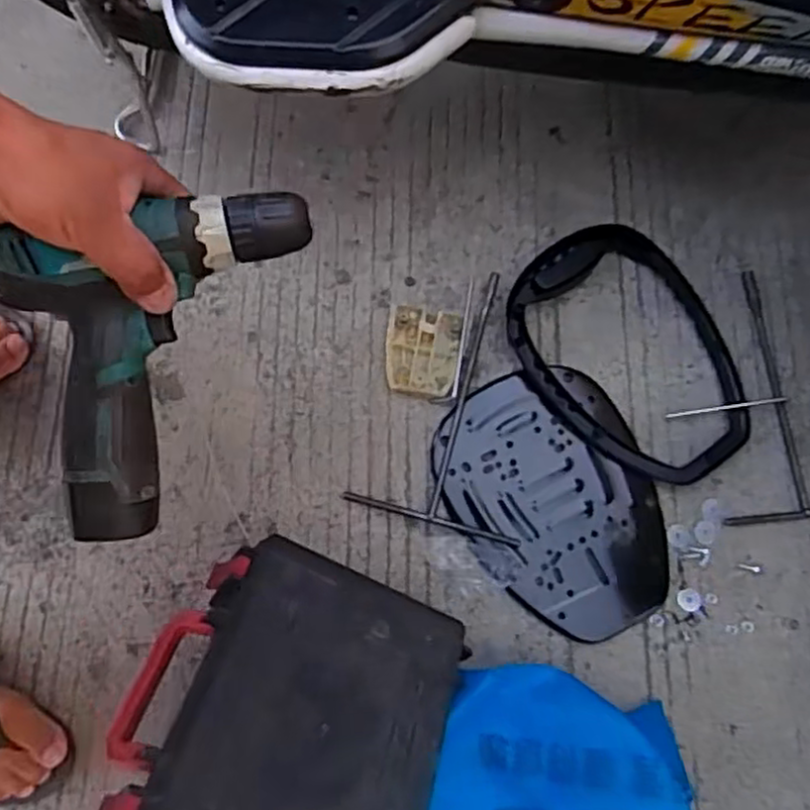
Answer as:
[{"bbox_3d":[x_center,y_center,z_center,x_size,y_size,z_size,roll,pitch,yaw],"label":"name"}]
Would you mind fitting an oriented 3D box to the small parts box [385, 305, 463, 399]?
[{"bbox_3d":[0.019,-0.060,0.806,0.085,0.015,0.103,7,77,1],"label":"small parts box"}]

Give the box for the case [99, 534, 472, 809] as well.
[{"bbox_3d":[-0.093,0.260,0.565,0.243,0.079,0.270,24,50,-8],"label":"case"}]

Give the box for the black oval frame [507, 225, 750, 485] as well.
[{"bbox_3d":[0.264,-0.062,0.798,0.239,0.034,0.307,-32,79,-7],"label":"black oval frame"}]

